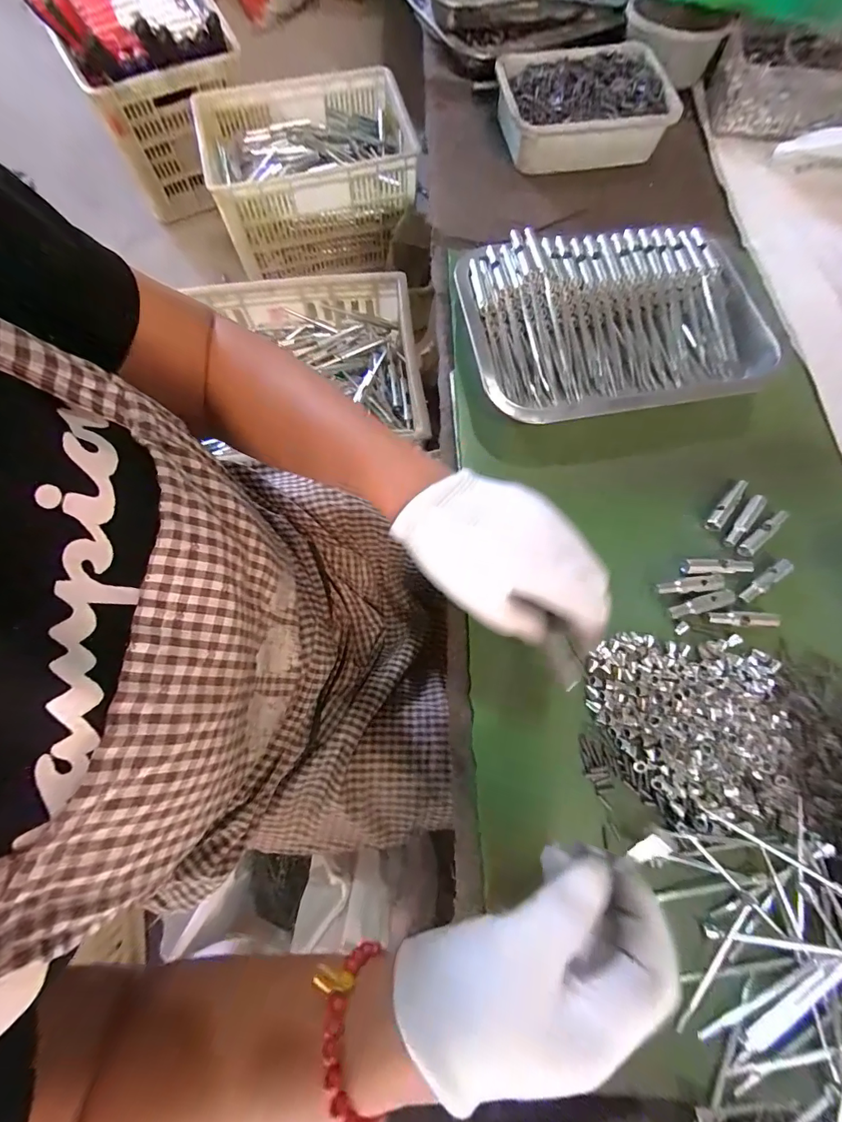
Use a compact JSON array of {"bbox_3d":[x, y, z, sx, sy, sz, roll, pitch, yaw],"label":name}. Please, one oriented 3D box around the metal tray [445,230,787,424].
[{"bbox_3d":[0.169,-0.204,0.362,0.264,0.055,0.190,-5,73,0],"label":"metal tray"}]

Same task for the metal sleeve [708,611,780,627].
[{"bbox_3d":[0.243,0.043,0.307,0.051,0.004,0.011,3,73,2],"label":"metal sleeve"}]

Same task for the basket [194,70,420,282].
[{"bbox_3d":[-0.252,-0.925,1.002,0.455,0.216,0.338,-4,75,-1],"label":"basket"}]

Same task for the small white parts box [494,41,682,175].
[{"bbox_3d":[0.175,-0.496,0.455,0.179,0.047,0.125,-7,75,-2],"label":"small white parts box"}]

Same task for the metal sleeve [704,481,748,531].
[{"bbox_3d":[0.249,-0.046,0.336,0.012,0.011,0.053,37,78,11],"label":"metal sleeve"}]

